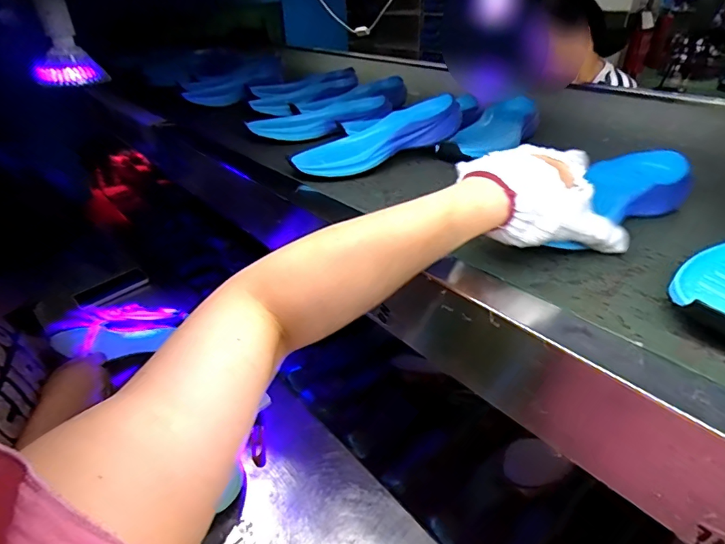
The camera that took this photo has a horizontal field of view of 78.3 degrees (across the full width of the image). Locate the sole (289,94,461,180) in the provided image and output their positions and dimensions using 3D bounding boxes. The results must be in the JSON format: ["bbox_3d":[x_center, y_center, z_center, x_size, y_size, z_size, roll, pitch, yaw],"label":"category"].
[{"bbox_3d":[0.019,-0.180,0.601,0.231,0.045,0.076,-23,37,-6],"label":"sole"}]

